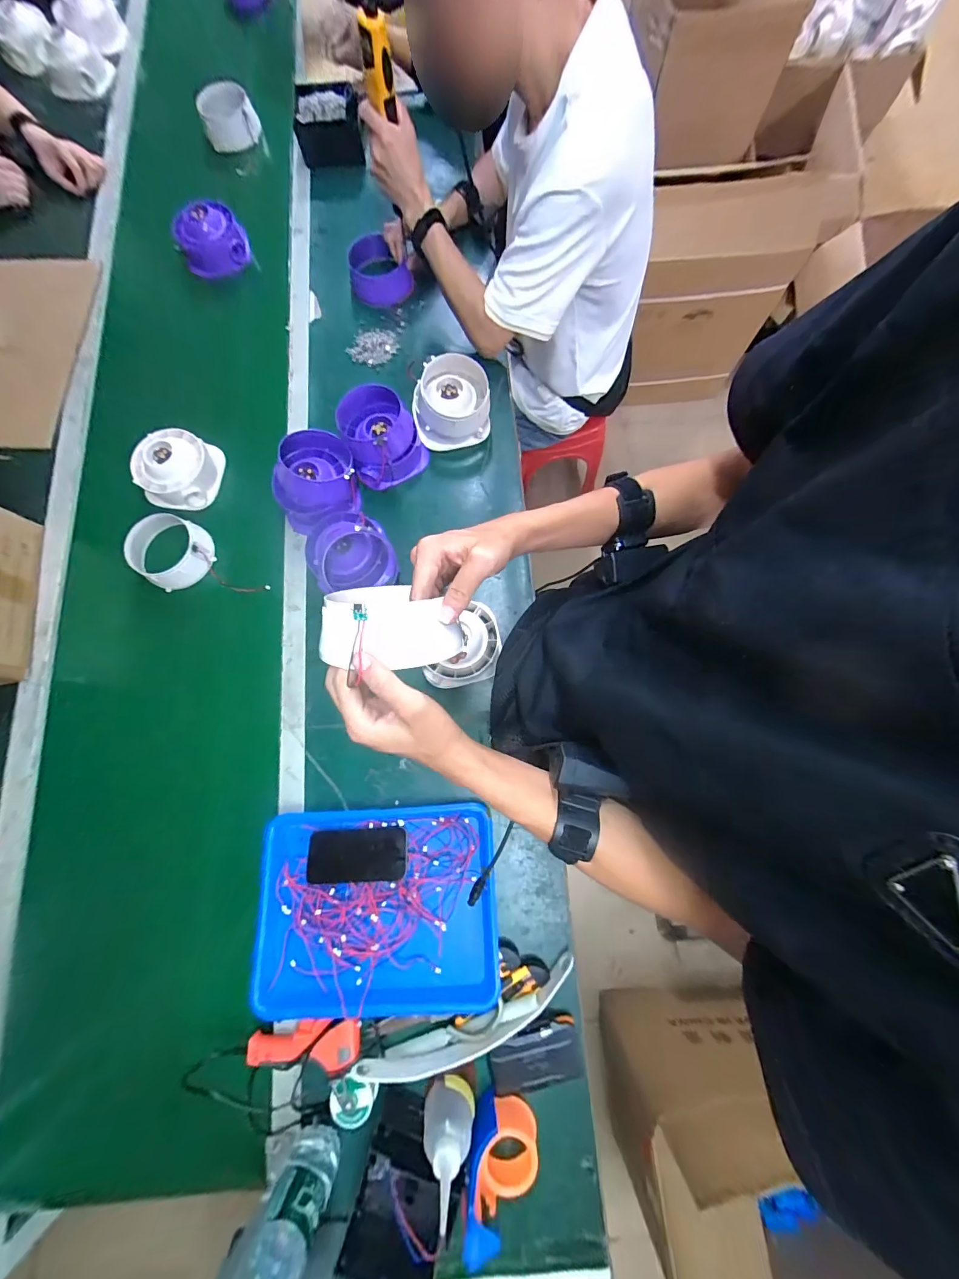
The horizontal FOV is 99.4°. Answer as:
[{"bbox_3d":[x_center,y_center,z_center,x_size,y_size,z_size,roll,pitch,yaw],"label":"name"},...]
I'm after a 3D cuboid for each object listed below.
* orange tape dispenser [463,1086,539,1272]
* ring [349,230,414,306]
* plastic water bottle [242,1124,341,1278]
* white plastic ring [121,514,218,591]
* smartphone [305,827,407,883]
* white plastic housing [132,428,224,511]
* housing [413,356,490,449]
[{"bbox_3d":[0.024,0.686,0.505,0.078,0.049,0.162,14,78,3],"label":"orange tape dispenser"},{"bbox_3d":[-0.210,-0.743,0.832,0.106,0.049,0.129,-29,79,-6],"label":"ring"},{"bbox_3d":[-0.216,0.665,0.433,0.066,0.223,0.072,20,78,5],"label":"plastic water bottle"},{"bbox_3d":[-0.531,-0.153,0.703,0.112,0.051,0.119,0,77,0],"label":"white plastic ring"},{"bbox_3d":[-0.181,0.320,0.604,0.140,0.006,0.071,1,68,-7],"label":"smartphone"},{"bbox_3d":[-0.555,-0.310,0.749,0.133,0.073,0.132,1,77,0],"label":"white plastic housing"},{"bbox_3d":[-0.050,-0.422,0.739,0.137,0.105,0.128,-8,77,-2],"label":"housing"}]

